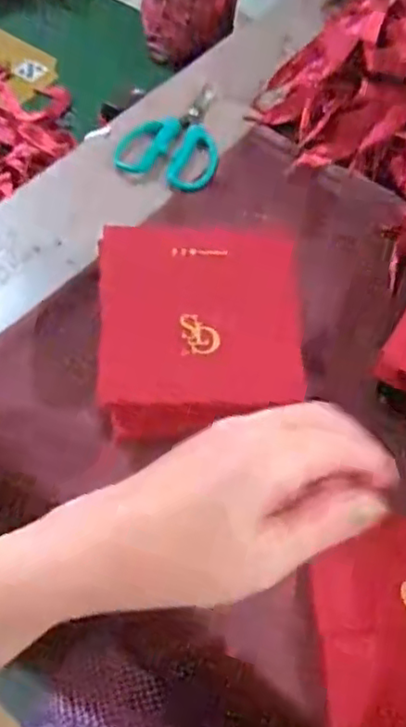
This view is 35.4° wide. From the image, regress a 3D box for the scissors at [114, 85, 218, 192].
[{"bbox_3d":[-0.020,-0.218,0.603,0.090,0.012,0.127,20,59,10],"label":"scissors"}]

